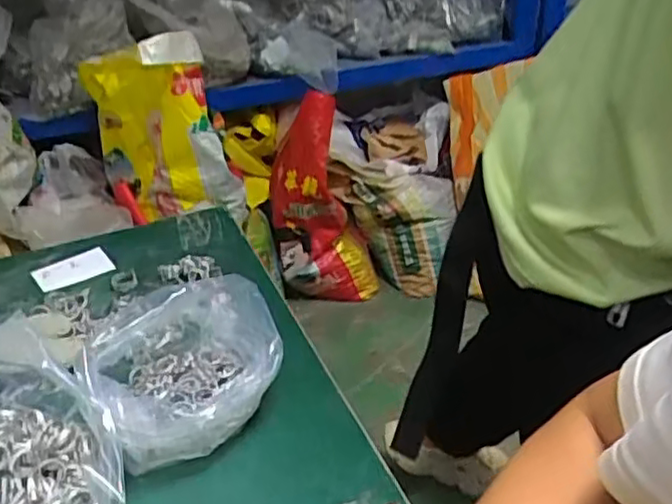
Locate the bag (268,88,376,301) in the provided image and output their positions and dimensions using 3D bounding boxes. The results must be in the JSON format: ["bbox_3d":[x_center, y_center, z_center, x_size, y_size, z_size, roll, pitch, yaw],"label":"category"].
[{"bbox_3d":[-0.032,-0.119,1.846,0.292,0.574,0.154,-2,30,-1],"label":"bag"}]

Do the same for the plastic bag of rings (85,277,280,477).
[{"bbox_3d":[-0.113,0.089,0.527,0.146,0.078,0.132,-15,34,-23],"label":"plastic bag of rings"}]

